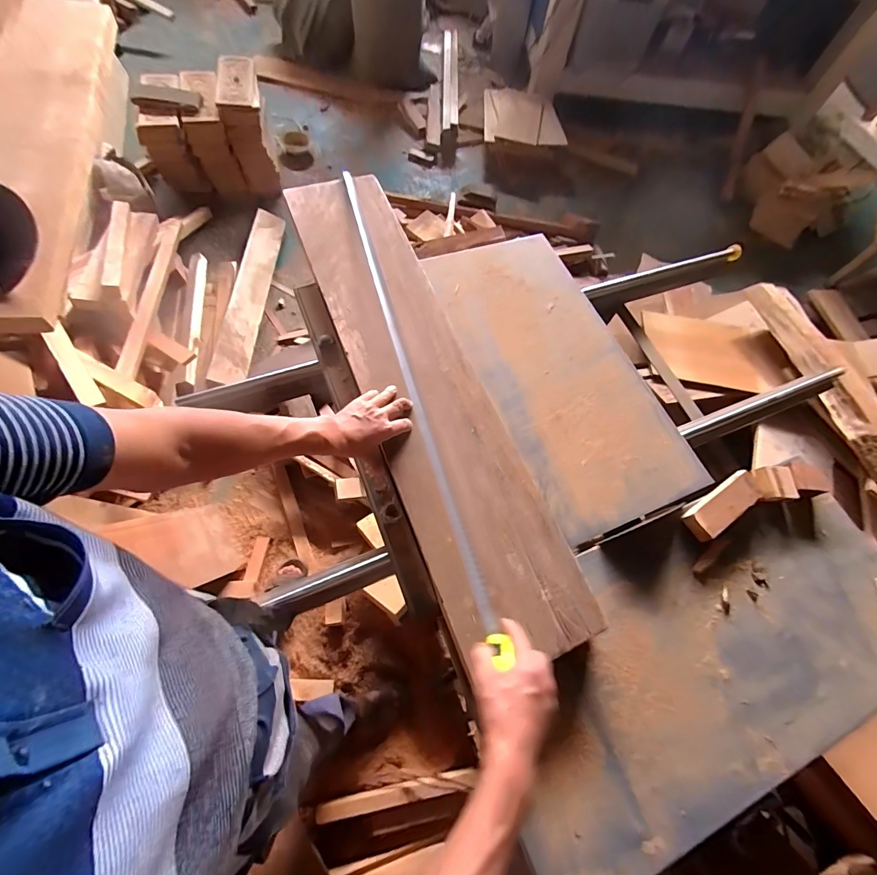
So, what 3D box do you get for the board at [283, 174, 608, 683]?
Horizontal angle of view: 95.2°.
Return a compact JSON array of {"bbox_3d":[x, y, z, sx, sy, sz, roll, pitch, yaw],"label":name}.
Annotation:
[{"bbox_3d":[-0.045,-0.128,0.739,0.219,0.051,1.013,-20,71,-11],"label":"board"}]

